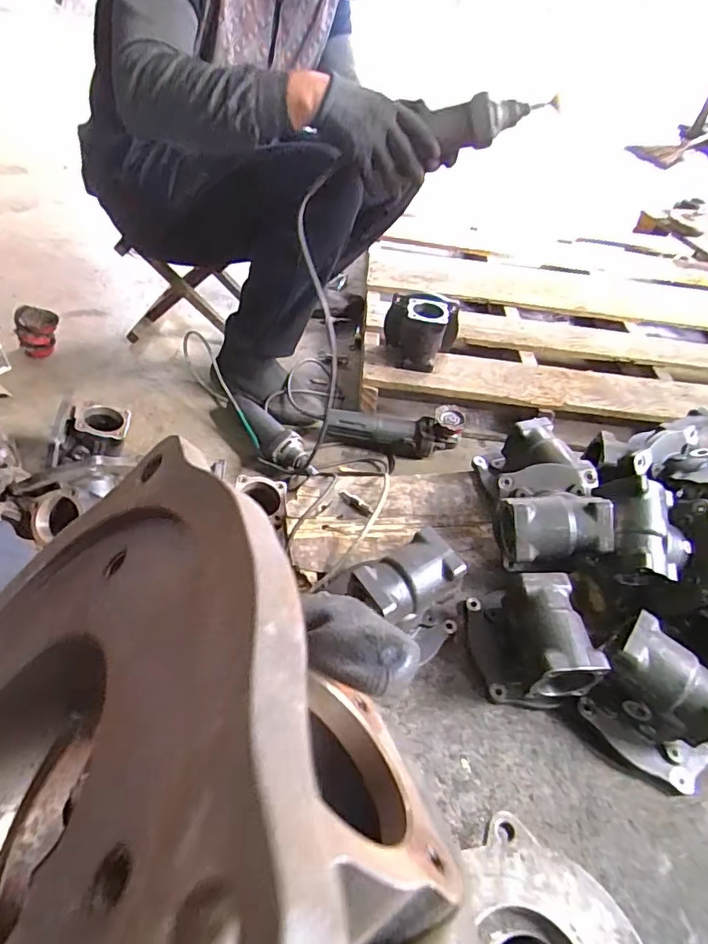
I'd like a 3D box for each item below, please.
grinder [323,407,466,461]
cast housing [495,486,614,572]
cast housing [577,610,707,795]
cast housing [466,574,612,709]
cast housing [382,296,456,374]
[{"bbox_3d":[0.081,-0.087,1.099,0.271,0.089,0.071,11,46,2],"label":"grinder"},{"bbox_3d":[0.256,0.068,0.719,0.127,0.090,0.116,4,46,-5],"label":"cast housing"},{"bbox_3d":[0.346,0.263,0.616,0.154,0.128,0.104,36,52,24],"label":"cast housing"},{"bbox_3d":[0.210,0.193,0.662,0.109,0.111,0.151,-3,47,-11],"label":"cast housing"},{"bbox_3d":[0.136,-0.283,1.123,0.143,0.138,0.100,12,46,3],"label":"cast housing"}]

